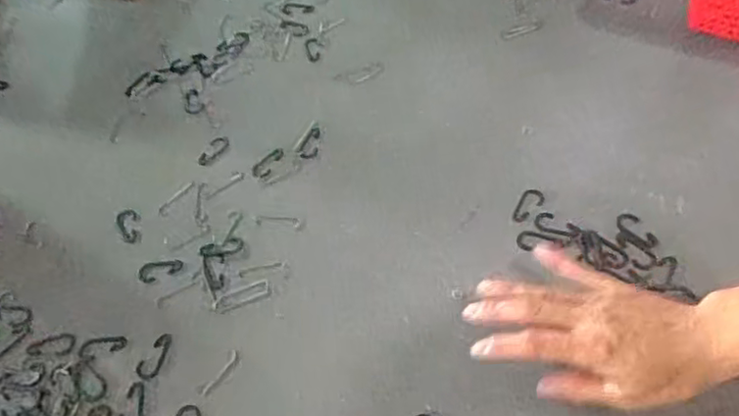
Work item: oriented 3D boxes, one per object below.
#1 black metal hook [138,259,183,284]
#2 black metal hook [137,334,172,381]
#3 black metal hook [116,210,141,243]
[{"bbox_3d":[-0.172,0.049,0.530,0.036,0.004,0.018,-19,54,-9],"label":"black metal hook"},{"bbox_3d":[-0.160,0.111,0.485,0.018,0.004,0.036,21,58,20],"label":"black metal hook"},{"bbox_3d":[-0.207,0.016,0.558,0.021,0.007,0.033,-24,54,-12],"label":"black metal hook"}]

